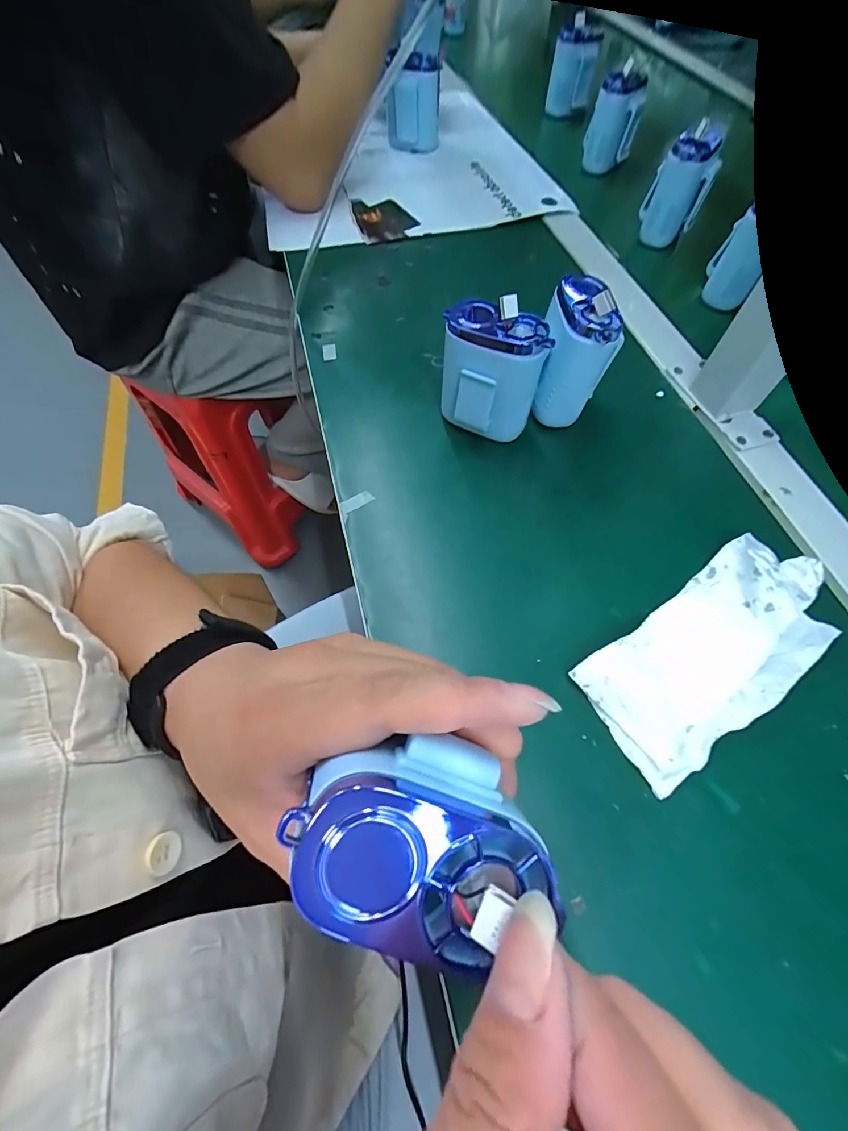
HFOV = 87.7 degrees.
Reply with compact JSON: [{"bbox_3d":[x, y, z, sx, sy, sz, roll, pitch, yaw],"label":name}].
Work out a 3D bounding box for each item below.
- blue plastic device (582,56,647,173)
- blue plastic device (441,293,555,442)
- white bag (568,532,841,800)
[{"bbox_3d":[0.224,-0.523,0.521,0.055,0.087,0.041,18,64,10],"label":"blue plastic device"},{"bbox_3d":[0.047,-0.131,0.312,0.068,0.093,0.043,5,61,3],"label":"blue plastic device"},{"bbox_3d":[0.163,0.048,0.247,0.147,0.035,0.074,-32,66,-16],"label":"white bag"}]

